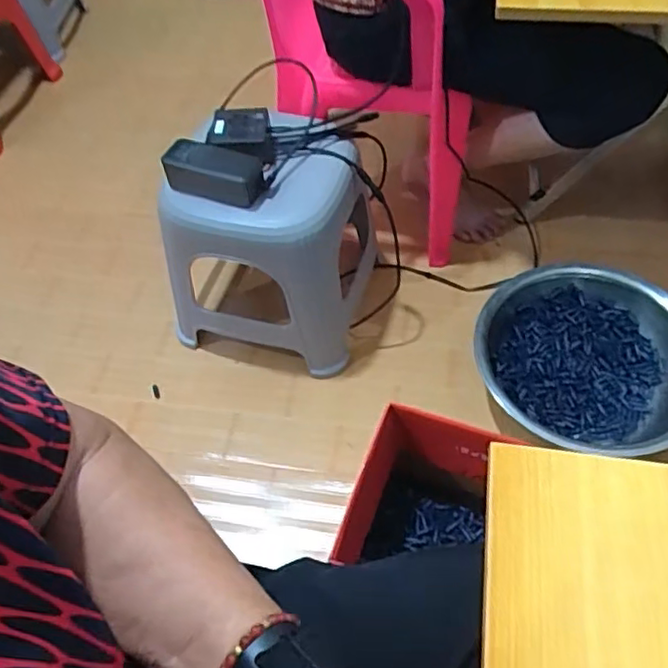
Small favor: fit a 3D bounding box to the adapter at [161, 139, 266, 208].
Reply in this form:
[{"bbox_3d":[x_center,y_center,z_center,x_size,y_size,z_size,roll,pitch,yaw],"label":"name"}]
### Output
[{"bbox_3d":[-0.158,-0.218,0.845,0.135,0.053,0.060,18,58,16],"label":"adapter"}]

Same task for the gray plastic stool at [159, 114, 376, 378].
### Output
[{"bbox_3d":[-0.099,-0.136,1.016,0.275,0.317,0.249,9,56,10],"label":"gray plastic stool"}]

